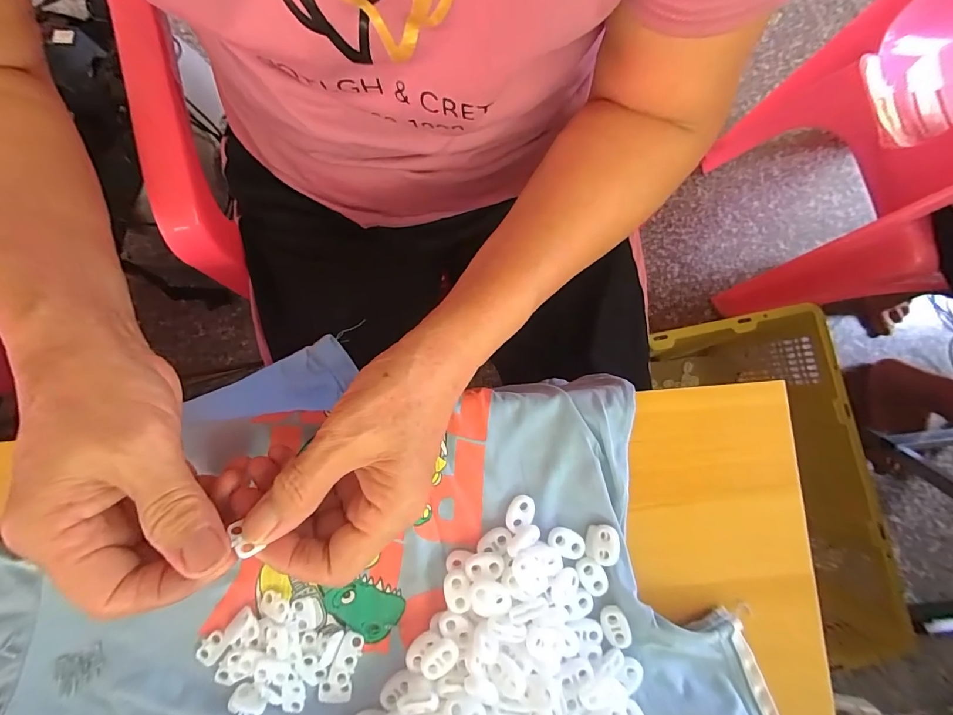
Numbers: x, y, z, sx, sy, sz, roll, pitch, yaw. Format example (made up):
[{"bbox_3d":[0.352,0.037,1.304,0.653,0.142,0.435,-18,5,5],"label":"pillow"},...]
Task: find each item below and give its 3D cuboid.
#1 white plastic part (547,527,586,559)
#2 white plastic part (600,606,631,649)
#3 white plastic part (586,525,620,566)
[{"bbox_3d":[0.054,0.111,0.244,0.023,0.004,0.015,35,84,2],"label":"white plastic part"},{"bbox_3d":[0.082,0.158,0.239,0.014,0.004,0.023,-26,85,-5],"label":"white plastic part"},{"bbox_3d":[0.075,0.112,0.243,0.019,0.006,0.022,-4,84,-3],"label":"white plastic part"}]

